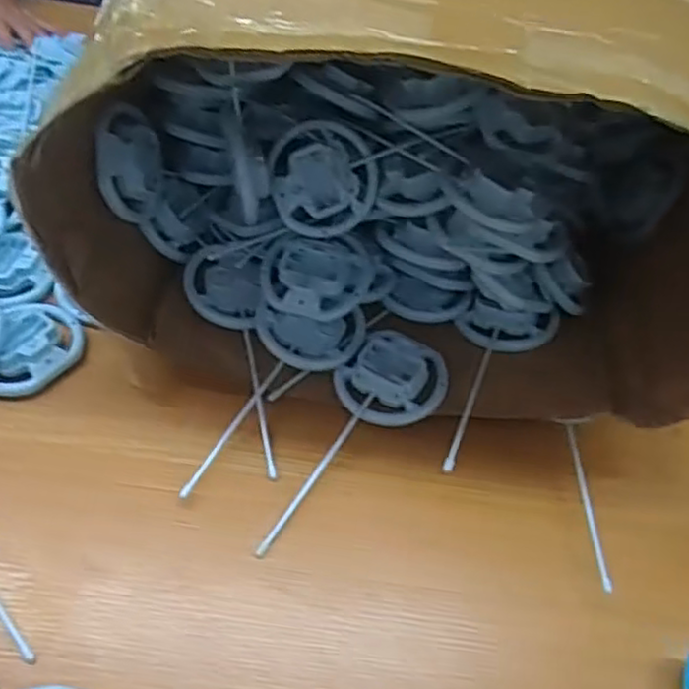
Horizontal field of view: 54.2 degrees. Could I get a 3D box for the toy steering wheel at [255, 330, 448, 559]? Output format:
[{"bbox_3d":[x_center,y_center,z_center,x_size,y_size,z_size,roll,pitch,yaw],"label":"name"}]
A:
[{"bbox_3d":[-0.002,0.077,0.595,0.089,0.022,0.237,37,56,21],"label":"toy steering wheel"}]

